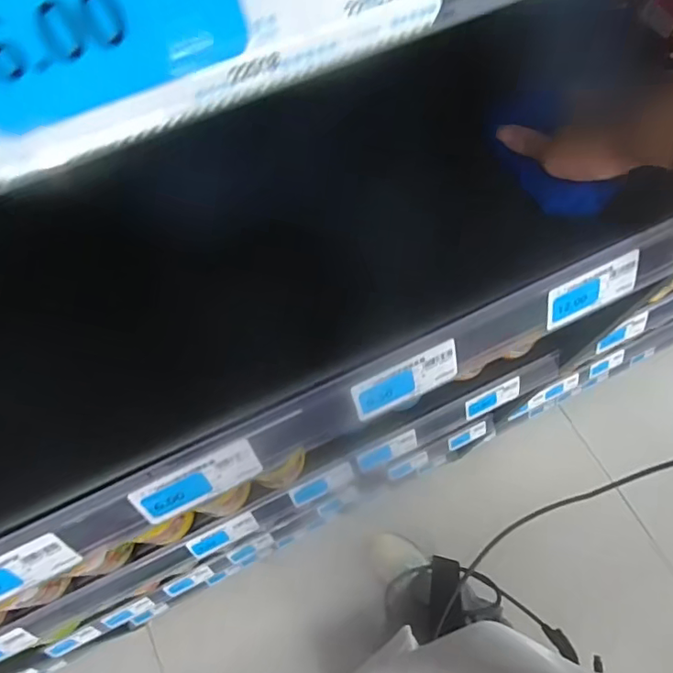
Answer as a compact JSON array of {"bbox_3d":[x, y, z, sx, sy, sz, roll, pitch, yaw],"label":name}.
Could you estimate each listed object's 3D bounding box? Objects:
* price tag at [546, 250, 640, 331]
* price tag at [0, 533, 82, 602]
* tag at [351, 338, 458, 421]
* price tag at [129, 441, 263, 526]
[{"bbox_3d":[0.193,-0.034,0.391,0.081,0.042,0.004,-25,40,-9],"label":"price tag"},{"bbox_3d":[-0.205,0.150,0.322,0.078,0.040,0.004,-25,44,-8],"label":"price tag"},{"bbox_3d":[0.049,0.032,0.364,0.079,0.035,0.004,-25,40,-9],"label":"tag"},{"bbox_3d":[-0.090,0.096,0.339,0.079,0.035,0.004,-24,40,-11],"label":"price tag"}]

